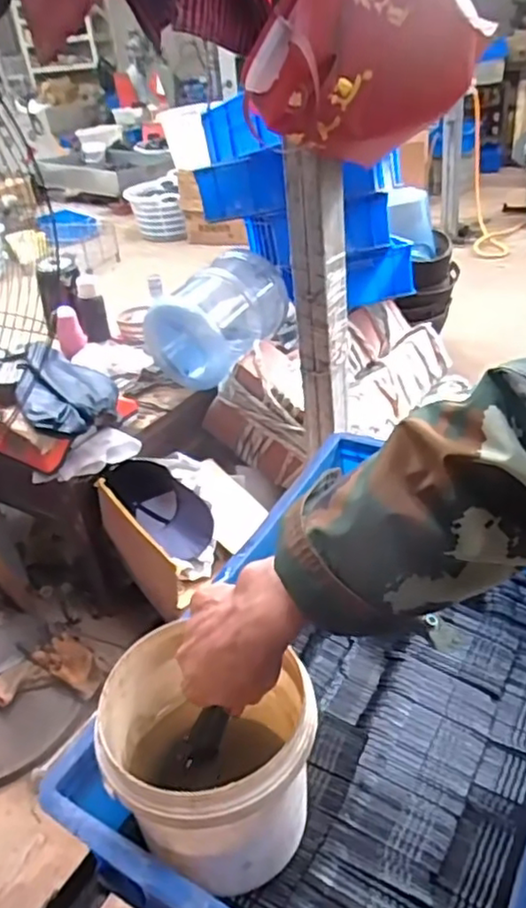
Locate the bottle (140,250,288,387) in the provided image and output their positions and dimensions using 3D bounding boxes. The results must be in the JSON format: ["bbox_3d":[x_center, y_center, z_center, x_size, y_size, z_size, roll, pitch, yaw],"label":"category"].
[{"bbox_3d":[-0.137,-0.405,1.876,0.250,0.287,0.438,14,36,32],"label":"bottle"}]

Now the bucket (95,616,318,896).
[{"bbox_3d":[-0.039,0.242,0.503,0.159,0.143,0.144,4,34,14],"label":"bucket"}]

